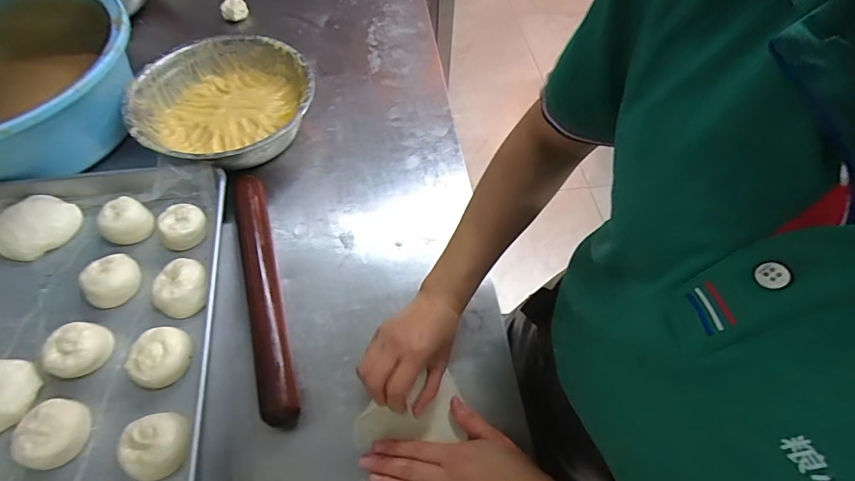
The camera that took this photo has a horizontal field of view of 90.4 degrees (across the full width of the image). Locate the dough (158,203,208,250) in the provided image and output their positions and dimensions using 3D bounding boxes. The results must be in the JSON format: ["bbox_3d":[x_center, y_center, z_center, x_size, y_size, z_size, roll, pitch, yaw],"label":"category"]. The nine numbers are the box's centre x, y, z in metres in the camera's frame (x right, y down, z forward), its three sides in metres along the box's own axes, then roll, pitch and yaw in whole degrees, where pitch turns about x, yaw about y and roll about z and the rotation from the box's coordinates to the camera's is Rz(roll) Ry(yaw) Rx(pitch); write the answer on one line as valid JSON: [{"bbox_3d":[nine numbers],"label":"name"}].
[{"bbox_3d":[-0.312,-0.021,0.539,0.052,0.027,0.050,1,58,-1],"label":"dough"}]

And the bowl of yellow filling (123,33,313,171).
[{"bbox_3d":[-0.298,-0.201,0.638,0.243,0.072,0.254,1,58,-1],"label":"bowl of yellow filling"}]

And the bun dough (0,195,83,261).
[{"bbox_3d":[-0.509,-0.021,0.548,0.070,0.038,0.095,28,62,15],"label":"bun dough"}]

